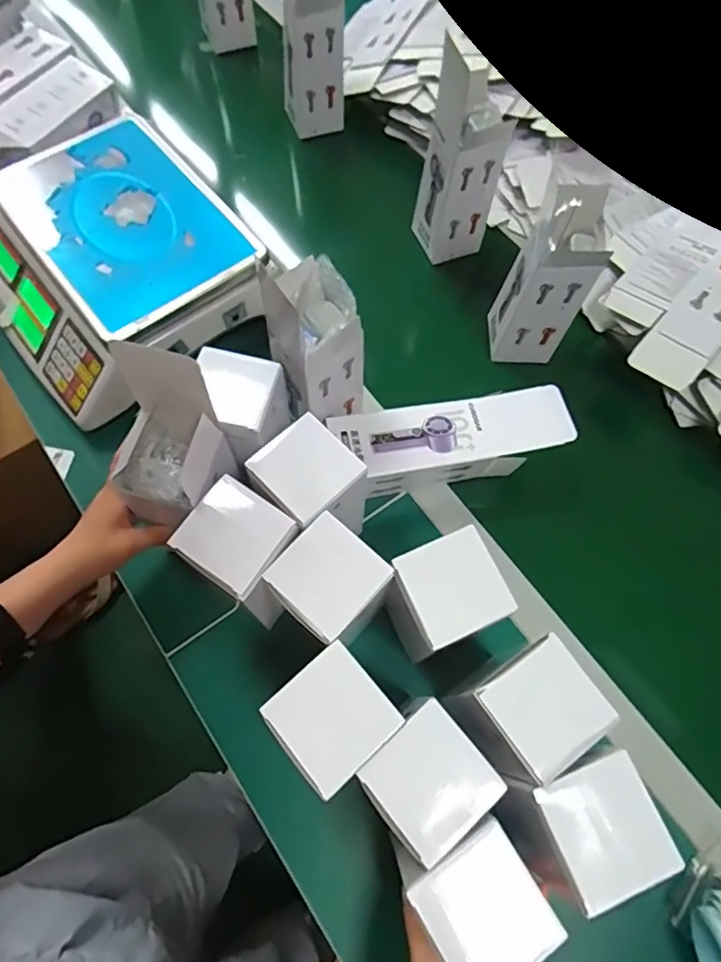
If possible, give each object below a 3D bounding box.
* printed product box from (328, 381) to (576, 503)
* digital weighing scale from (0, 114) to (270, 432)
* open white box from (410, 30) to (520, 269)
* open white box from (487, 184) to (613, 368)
[{"bbox_3d":[0.094,-0.039,0.581,0.243,0.066,0.077,-10,68,-7],"label":"printed product box"},{"bbox_3d":[-0.288,-0.251,0.617,0.268,0.101,0.288,-35,73,-16],"label":"digital weighing scale"},{"bbox_3d":[0.119,-0.373,0.647,0.080,0.215,0.071,-17,69,-10],"label":"open white box"},{"bbox_3d":[0.202,-0.218,0.605,0.074,0.176,0.083,5,67,-1],"label":"open white box"}]

